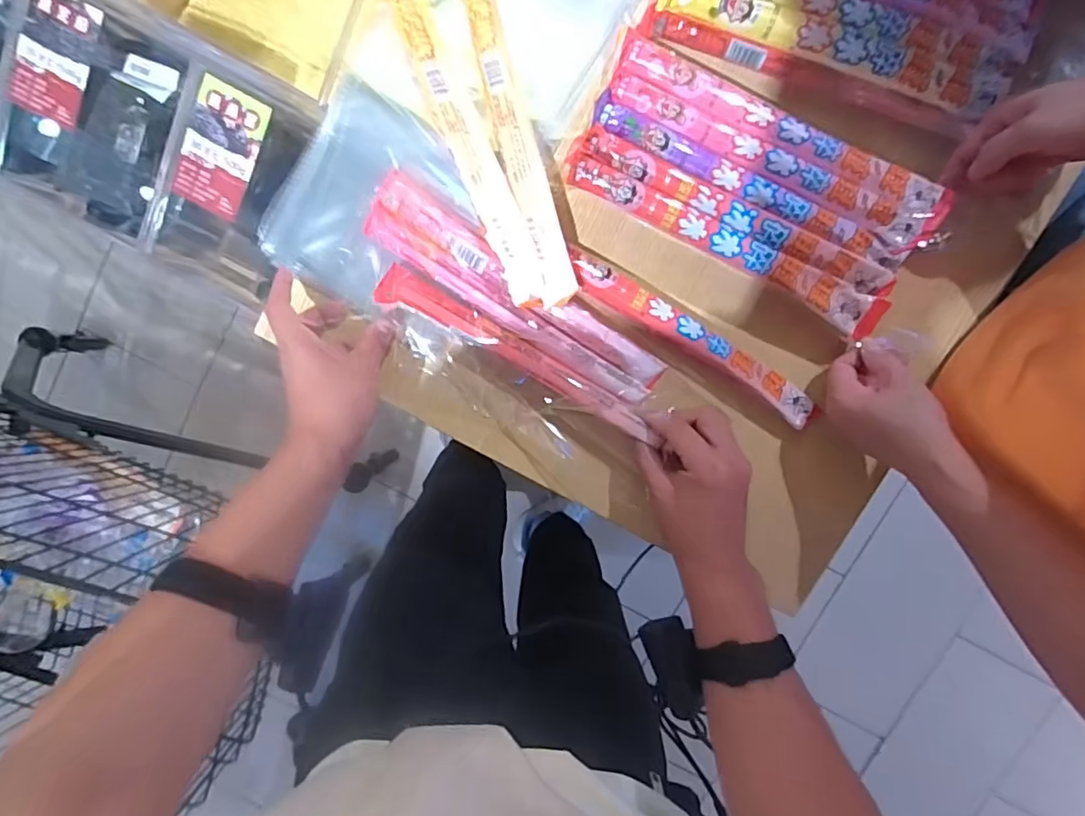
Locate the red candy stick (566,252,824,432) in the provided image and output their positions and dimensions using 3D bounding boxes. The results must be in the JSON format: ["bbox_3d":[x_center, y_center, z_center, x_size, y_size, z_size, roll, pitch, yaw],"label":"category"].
[{"bbox_3d":[0.130,-0.058,0.493,0.243,0.025,0.027,32,97,-3],"label":"red candy stick"}]

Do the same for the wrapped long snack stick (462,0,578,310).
[{"bbox_3d":[-0.023,-0.216,0.457,0.032,0.016,0.269,-15,97,3],"label":"wrapped long snack stick"}]

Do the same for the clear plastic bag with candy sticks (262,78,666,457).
[{"bbox_3d":[-0.064,-0.097,0.487,0.354,0.048,0.160,41,96,-1],"label":"clear plastic bag with candy sticks"}]

